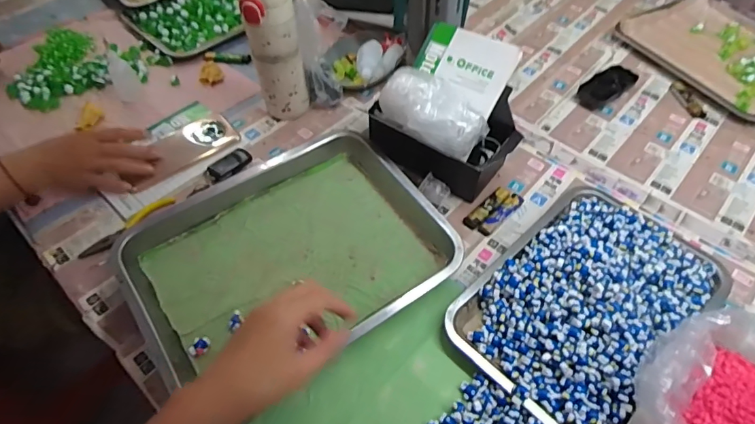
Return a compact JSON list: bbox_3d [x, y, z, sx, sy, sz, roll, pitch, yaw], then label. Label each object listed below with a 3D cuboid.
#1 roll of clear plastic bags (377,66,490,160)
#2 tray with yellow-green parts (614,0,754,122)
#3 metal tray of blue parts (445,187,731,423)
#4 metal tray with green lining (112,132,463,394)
[{"bbox_3d":[0.068,-0.134,0.605,0.138,0.079,0.077,31,59,23],"label":"roll of clear plastic bags"},{"bbox_3d":[0.620,-0.289,0.814,0.256,0.031,0.304,-22,54,-16],"label":"tray with yellow-green parts"},{"bbox_3d":[0.238,0.092,0.512,0.291,0.049,0.201,-36,59,-25],"label":"metal tray of blue parts"},{"bbox_3d":[-0.107,0.054,0.548,0.353,0.047,0.271,-29,56,-20],"label":"metal tray with green lining"}]

